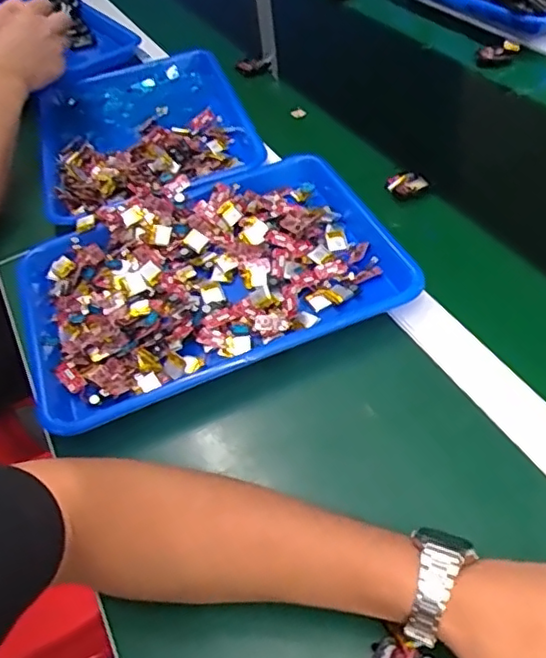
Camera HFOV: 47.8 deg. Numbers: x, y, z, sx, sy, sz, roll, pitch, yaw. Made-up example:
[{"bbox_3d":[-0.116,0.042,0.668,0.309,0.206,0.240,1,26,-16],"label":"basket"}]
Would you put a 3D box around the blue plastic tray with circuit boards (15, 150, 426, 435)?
[{"bbox_3d":[-0.064,-0.051,0.580,0.347,0.051,0.243,-21,48,-8],"label":"blue plastic tray with circuit boards"}]

